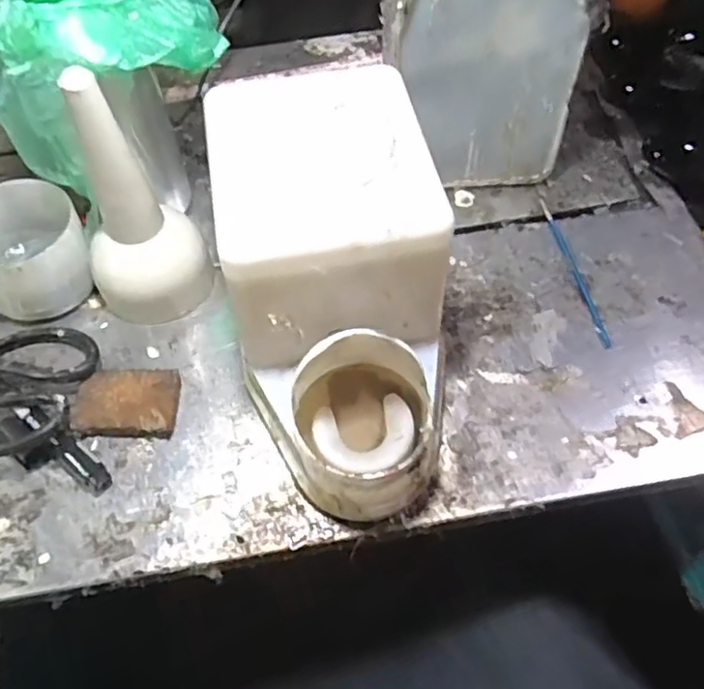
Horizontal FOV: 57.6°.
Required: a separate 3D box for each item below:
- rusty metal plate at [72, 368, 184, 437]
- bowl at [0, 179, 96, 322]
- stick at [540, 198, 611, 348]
[{"bbox_3d":[-0.158,0.042,0.452,0.068,0.015,0.051,1,58,3],"label":"rusty metal plate"},{"bbox_3d":[-0.246,-0.069,0.492,0.086,0.066,0.095,-25,60,-13],"label":"bowl"},{"bbox_3d":[0.180,-0.063,0.520,0.010,0.004,0.153,-8,58,-3],"label":"stick"}]

